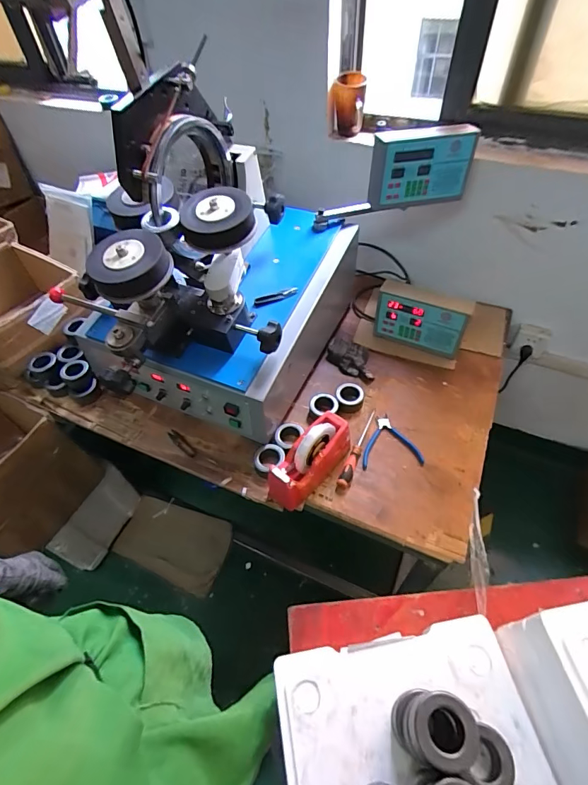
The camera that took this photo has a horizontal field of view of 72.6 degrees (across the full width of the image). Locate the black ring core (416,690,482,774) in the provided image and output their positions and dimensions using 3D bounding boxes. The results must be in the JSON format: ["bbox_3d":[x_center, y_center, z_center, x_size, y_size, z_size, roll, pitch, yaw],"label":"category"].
[{"bbox_3d":[0.151,0.333,0.394,0.059,0.017,0.059,-2,51,2],"label":"black ring core"}]

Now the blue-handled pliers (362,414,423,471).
[{"bbox_3d":[0.214,0.106,0.912,0.130,0.018,0.137,-4,51,0],"label":"blue-handled pliers"}]

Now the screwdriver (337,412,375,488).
[{"bbox_3d":[0.148,0.124,0.896,0.024,0.024,0.212,21,56,19],"label":"screwdriver"}]

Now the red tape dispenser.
[{"bbox_3d":[0.034,0.136,0.832,0.195,0.118,0.084,-38,59,-24],"label":"red tape dispenser"}]

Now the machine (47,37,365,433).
[{"bbox_3d":[-0.188,-0.283,0.870,0.471,0.588,0.566,18,55,17],"label":"machine"}]

